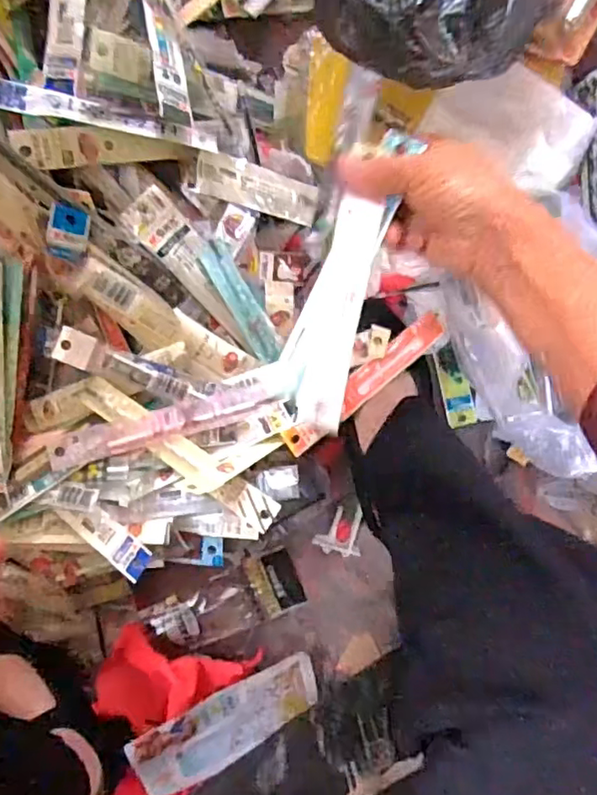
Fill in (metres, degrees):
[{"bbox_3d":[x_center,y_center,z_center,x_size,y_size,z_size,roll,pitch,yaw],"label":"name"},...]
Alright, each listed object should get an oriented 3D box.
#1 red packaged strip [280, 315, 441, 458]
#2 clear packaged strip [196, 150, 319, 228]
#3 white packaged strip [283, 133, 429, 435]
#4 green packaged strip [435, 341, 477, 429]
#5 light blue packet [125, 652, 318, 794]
[{"bbox_3d":[0.057,-0.014,0.503,0.175,0.014,0.025,-40,100,-17],"label":"red packaged strip"},{"bbox_3d":[-0.032,-0.167,0.474,0.099,0.013,0.032,12,99,-20],"label":"clear packaged strip"},{"bbox_3d":[0.026,-0.073,0.352,0.038,0.009,0.183,15,85,-5],"label":"white packaged strip"},{"bbox_3d":[0.146,-0.011,0.551,0.026,0.005,0.078,-15,100,0],"label":"green packaged strip"},{"bbox_3d":[-0.064,0.314,0.567,0.178,0.016,0.095,-20,119,-21],"label":"light blue packet"}]

